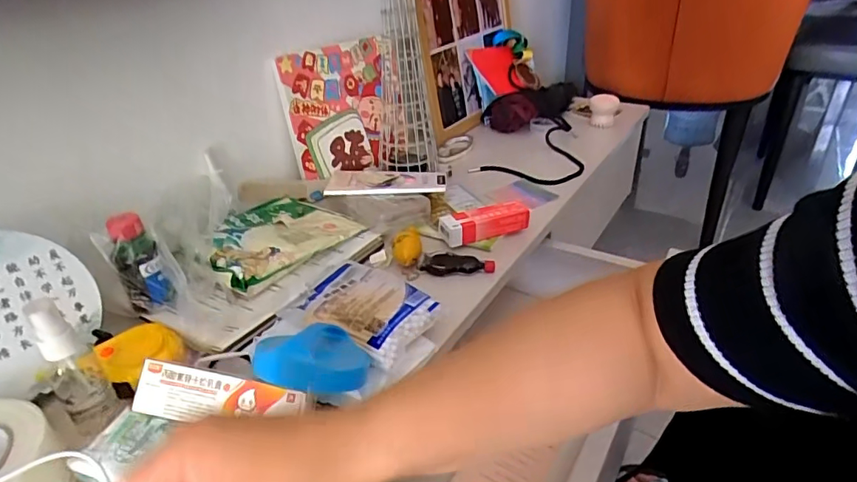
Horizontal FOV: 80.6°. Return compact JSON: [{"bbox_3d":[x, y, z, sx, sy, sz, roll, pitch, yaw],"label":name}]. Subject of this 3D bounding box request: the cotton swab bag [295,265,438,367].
[{"bbox_3d":[-0.060,0.061,0.494,0.125,0.017,0.093,18,37,32],"label":"cotton swab bag"}]

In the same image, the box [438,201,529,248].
[{"bbox_3d":[0.069,-0.024,0.618,0.108,0.034,0.029,-11,31,-12],"label":"box"}]

